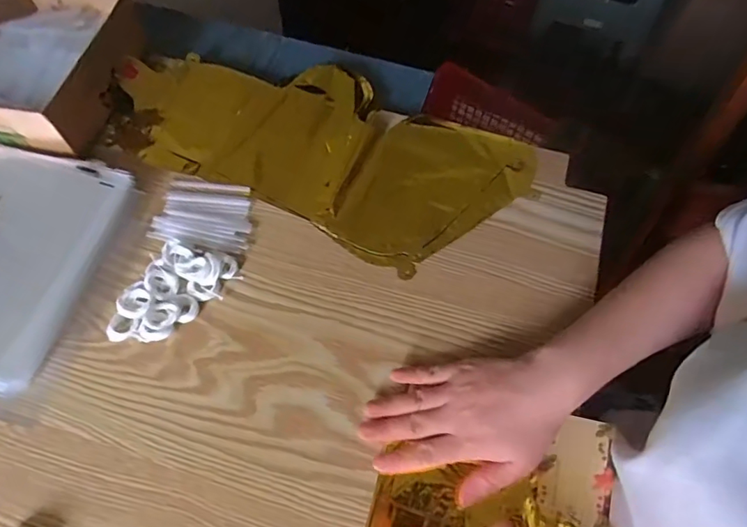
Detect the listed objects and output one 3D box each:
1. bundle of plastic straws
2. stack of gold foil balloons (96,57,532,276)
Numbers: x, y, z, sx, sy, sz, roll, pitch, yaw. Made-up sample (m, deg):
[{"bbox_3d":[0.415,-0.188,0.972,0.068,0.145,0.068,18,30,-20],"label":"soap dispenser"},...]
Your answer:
[{"bbox_3d":[-0.161,-0.048,0.497,0.092,0.009,0.076,9,62,3],"label":"bundle of plastic straws"},{"bbox_3d":[-0.060,-0.130,0.537,0.419,0.020,0.198,24,64,11],"label":"stack of gold foil balloons"}]

